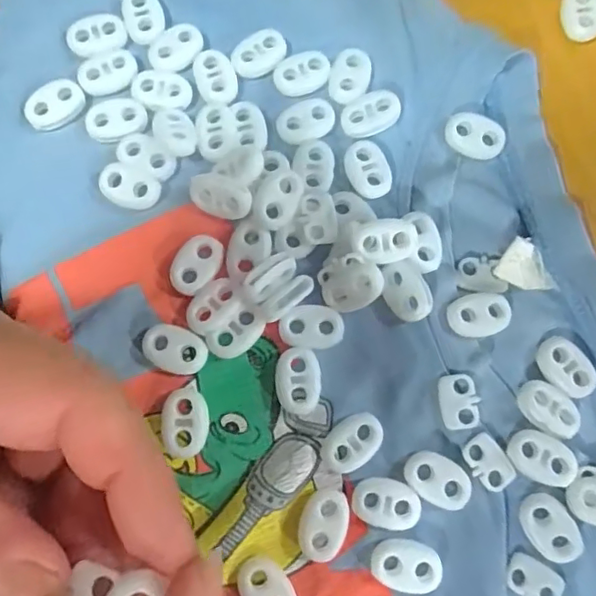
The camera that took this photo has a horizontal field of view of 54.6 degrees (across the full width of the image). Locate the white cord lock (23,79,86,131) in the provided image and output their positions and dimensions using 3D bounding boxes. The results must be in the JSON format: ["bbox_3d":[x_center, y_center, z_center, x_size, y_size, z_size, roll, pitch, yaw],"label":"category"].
[{"bbox_3d":[-0.090,-0.071,0.213,0.022,0.004,0.015,-37,81,-8],"label":"white cord lock"}]

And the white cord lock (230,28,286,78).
[{"bbox_3d":[-0.015,-0.093,0.221,0.022,0.005,0.014,-28,80,-6],"label":"white cord lock"}]

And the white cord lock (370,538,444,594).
[{"bbox_3d":[0.035,0.086,0.184,0.022,0.004,0.015,17,79,3],"label":"white cord lock"}]

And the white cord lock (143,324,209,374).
[{"bbox_3d":[-0.042,0.018,0.196,0.021,0.005,0.014,16,79,2],"label":"white cord lock"}]

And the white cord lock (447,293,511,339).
[{"bbox_3d":[0.063,0.006,0.202,0.022,0.004,0.015,-8,79,-3],"label":"white cord lock"}]

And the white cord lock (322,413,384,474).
[{"bbox_3d":[0.018,0.048,0.191,0.022,0.005,0.015,-33,81,-7],"label":"white cord lock"}]

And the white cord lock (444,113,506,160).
[{"bbox_3d":[0.066,-0.060,0.213,0.022,0.006,0.013,20,79,3],"label":"white cord lock"}]

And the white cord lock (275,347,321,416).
[{"bbox_3d":[0.000,0.028,0.196,0.015,0.005,0.022,-5,78,-2],"label":"white cord lock"}]

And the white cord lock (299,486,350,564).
[{"bbox_3d":[0.009,0.073,0.187,0.016,0.005,0.023,8,78,1],"label":"white cord lock"}]

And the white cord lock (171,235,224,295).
[{"bbox_3d":[-0.035,-0.012,0.201,0.015,0.004,0.022,30,79,5],"label":"white cord lock"}]

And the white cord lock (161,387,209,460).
[{"bbox_3d":[-0.037,0.042,0.193,0.015,0.006,0.022,-4,78,-2],"label":"white cord lock"}]

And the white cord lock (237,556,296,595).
[{"bbox_3d":[-0.009,0.093,0.182,0.014,0.006,0.022,-31,80,-7],"label":"white cord lock"}]

